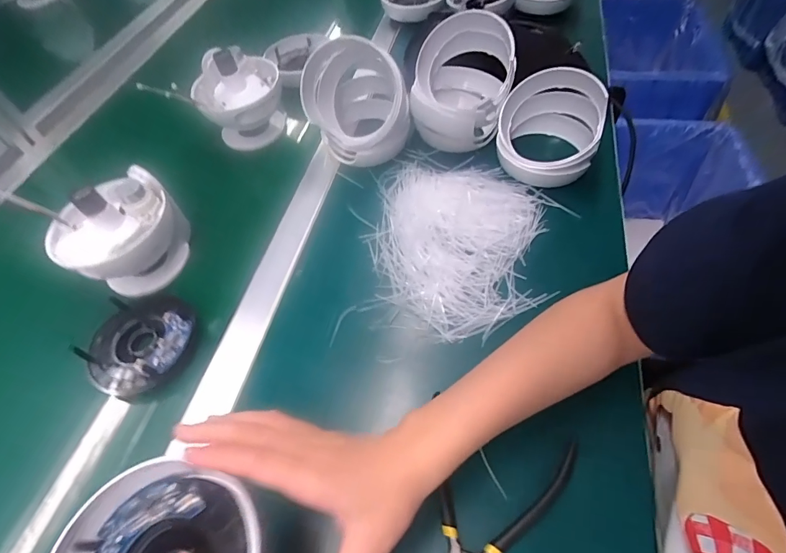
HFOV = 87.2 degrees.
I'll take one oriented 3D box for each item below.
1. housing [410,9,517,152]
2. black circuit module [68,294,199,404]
[{"bbox_3d":[0.088,-0.254,0.528,0.116,0.123,0.141,4,54,6],"label":"housing"},{"bbox_3d":[-0.247,0.065,0.409,0.114,0.032,0.102,36,64,26],"label":"black circuit module"}]

